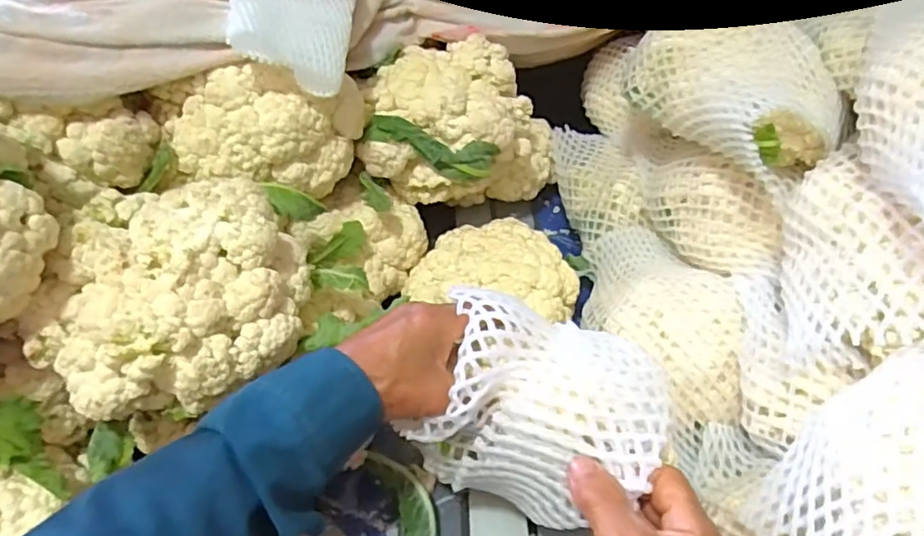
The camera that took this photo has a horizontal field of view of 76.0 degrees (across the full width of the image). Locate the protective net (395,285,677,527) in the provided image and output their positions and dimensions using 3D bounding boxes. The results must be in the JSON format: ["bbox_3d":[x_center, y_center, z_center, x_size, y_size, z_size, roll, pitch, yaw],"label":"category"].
[{"bbox_3d":[0.054,0.094,0.400,0.144,0.116,0.110,18,44,13],"label":"protective net"}]

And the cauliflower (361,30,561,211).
[{"bbox_3d":[0.006,-0.149,0.681,0.221,0.162,0.174,4,42,-2],"label":"cauliflower"}]

